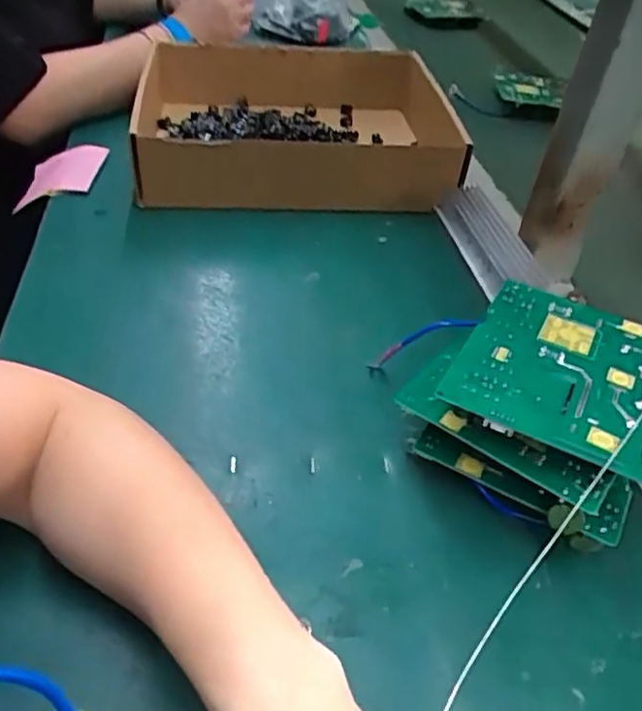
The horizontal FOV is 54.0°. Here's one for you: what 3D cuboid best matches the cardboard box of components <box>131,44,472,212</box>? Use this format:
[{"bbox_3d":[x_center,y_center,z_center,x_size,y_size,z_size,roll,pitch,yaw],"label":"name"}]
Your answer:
[{"bbox_3d":[-0.022,-0.232,0.638,0.299,0.086,0.245,1,41,-6],"label":"cardboard box of components"}]

